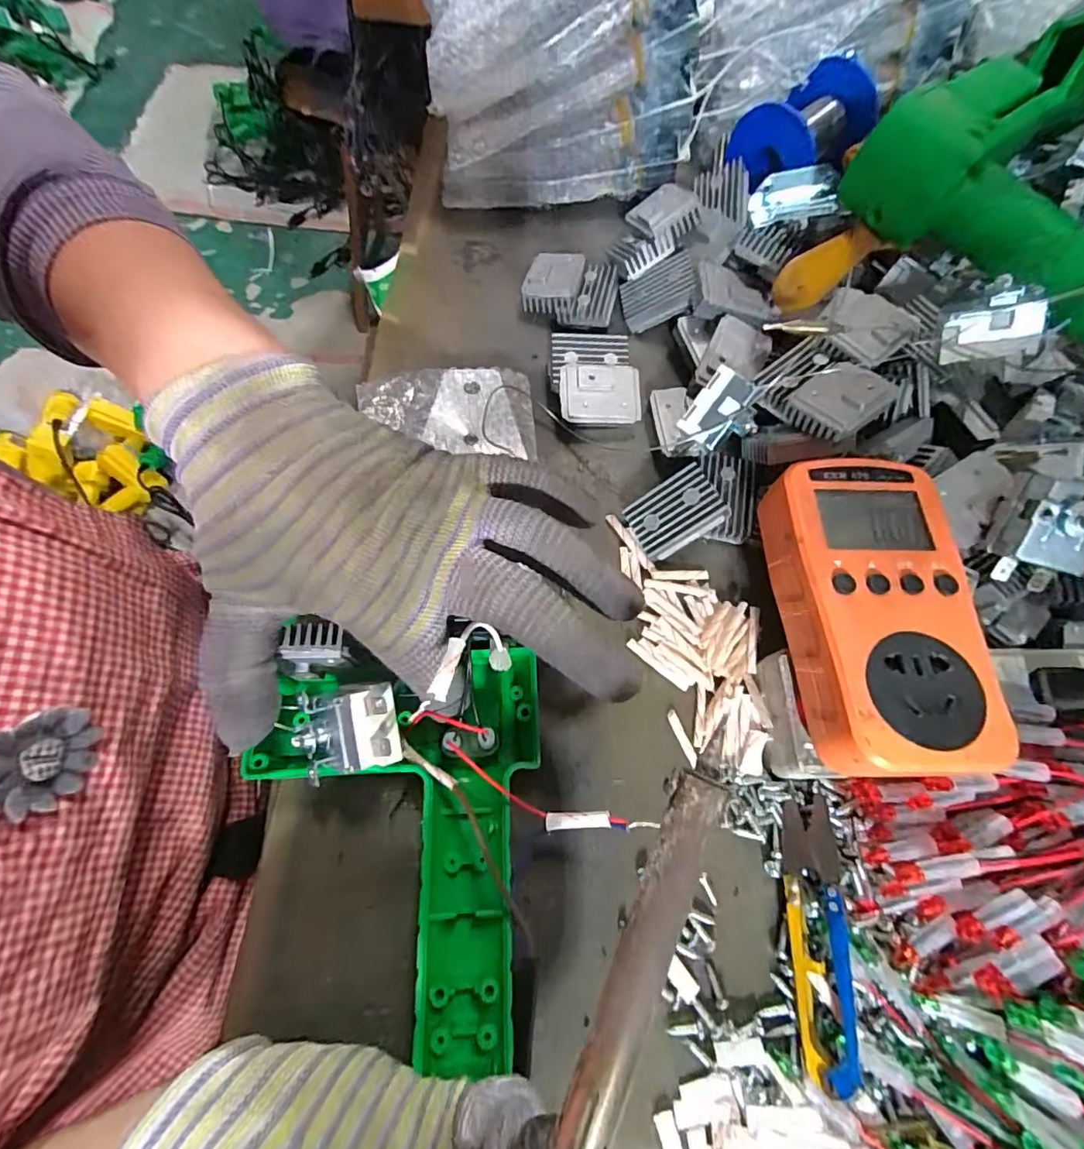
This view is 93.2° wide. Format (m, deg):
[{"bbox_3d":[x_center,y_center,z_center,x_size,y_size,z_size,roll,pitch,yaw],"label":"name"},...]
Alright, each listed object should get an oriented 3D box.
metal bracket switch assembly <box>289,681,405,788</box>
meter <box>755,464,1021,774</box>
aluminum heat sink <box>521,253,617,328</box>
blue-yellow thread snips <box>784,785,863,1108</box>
[{"bbox_3d":[-0.074,0.059,0.192,0.036,0.018,0.029,-9,69,-5],"label":"metal bracket switch assembly"},{"bbox_3d":[0.134,0.013,0.208,0.070,0.030,0.125,0,69,-2],"label":"meter"},{"bbox_3d":[0.018,-0.179,0.323,0.054,0.019,0.046,11,69,3],"label":"aluminum heat sink"},{"bbox_3d":[0.110,0.142,0.204,0.019,0.015,0.098,3,69,0],"label":"blue-yellow thread snips"}]

